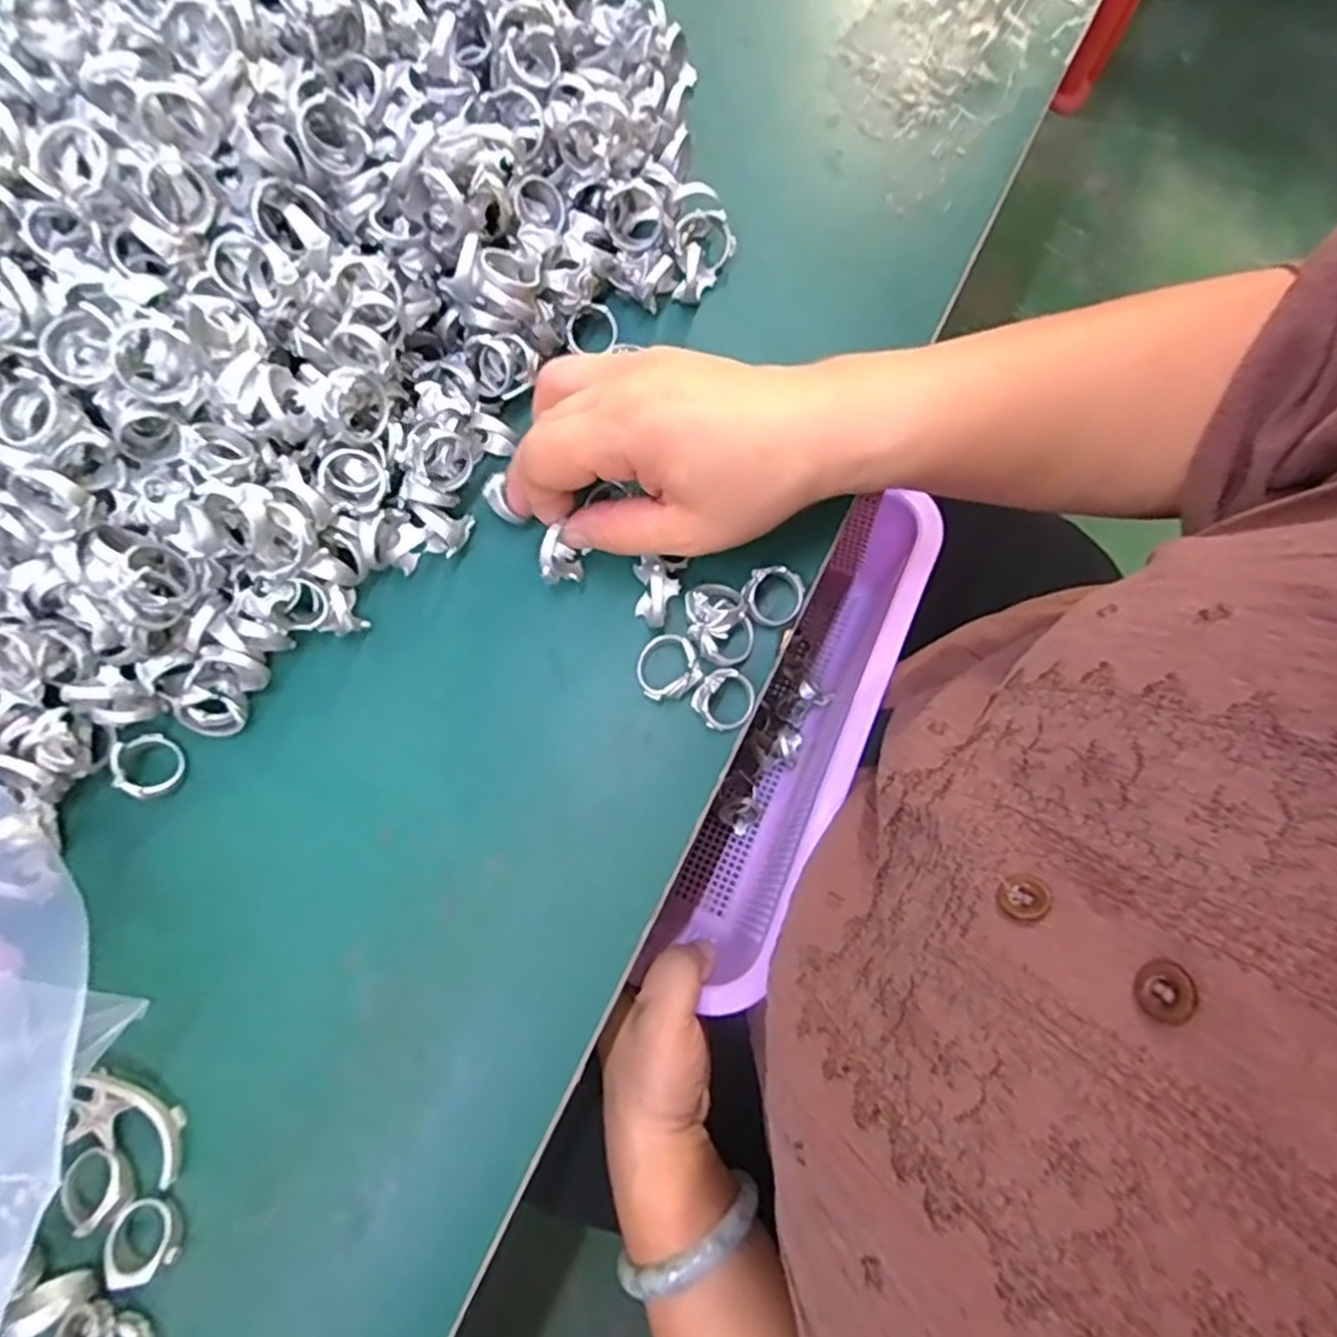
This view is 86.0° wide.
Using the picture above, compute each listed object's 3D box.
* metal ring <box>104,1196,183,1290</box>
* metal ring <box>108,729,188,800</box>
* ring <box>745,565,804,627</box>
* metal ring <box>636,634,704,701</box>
[{"bbox_3d":[-0.182,0.197,0.247,0.024,0.010,0.023,0,79,-1],"label":"metal ring"},{"bbox_3d":[-0.204,0.038,0.281,0.025,0.008,0.024,14,60,-26],"label":"metal ring"},{"bbox_3d":[0.044,-0.029,0.293,0.026,0.004,0.024,-3,100,-17],"label":"ring"},{"bbox_3d":[-0.001,0.000,0.288,0.025,0.014,0.025,0,79,-1],"label":"metal ring"}]

